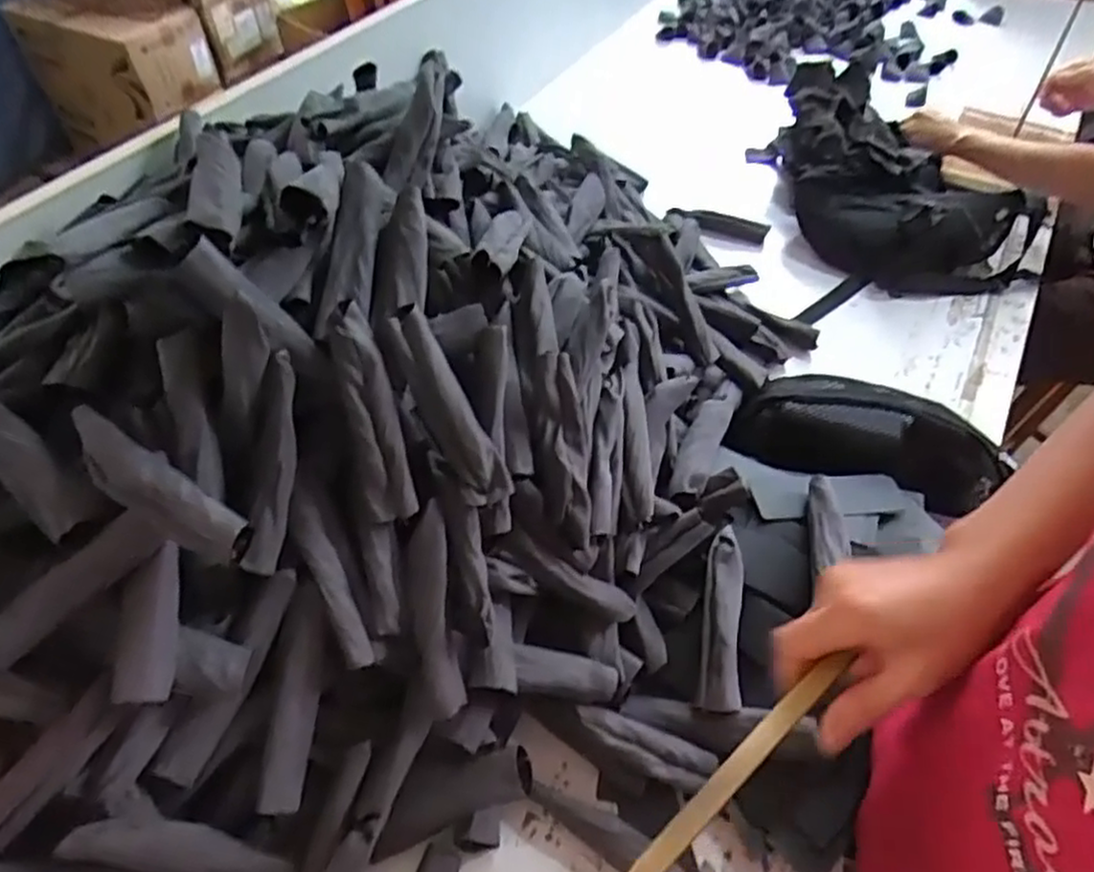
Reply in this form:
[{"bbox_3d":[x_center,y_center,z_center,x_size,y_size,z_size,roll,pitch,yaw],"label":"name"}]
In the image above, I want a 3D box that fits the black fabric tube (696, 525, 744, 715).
[{"bbox_3d":[0.144,0.148,0.586,0.029,0.029,0.145,6,72,5],"label":"black fabric tube"}]

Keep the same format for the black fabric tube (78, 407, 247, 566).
[{"bbox_3d":[-0.235,0.028,0.420,0.148,0.021,0.034,27,56,20],"label":"black fabric tube"}]

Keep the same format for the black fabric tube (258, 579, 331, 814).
[{"bbox_3d":[-0.176,0.186,0.498,0.031,0.023,0.137,4,75,3],"label":"black fabric tube"}]

